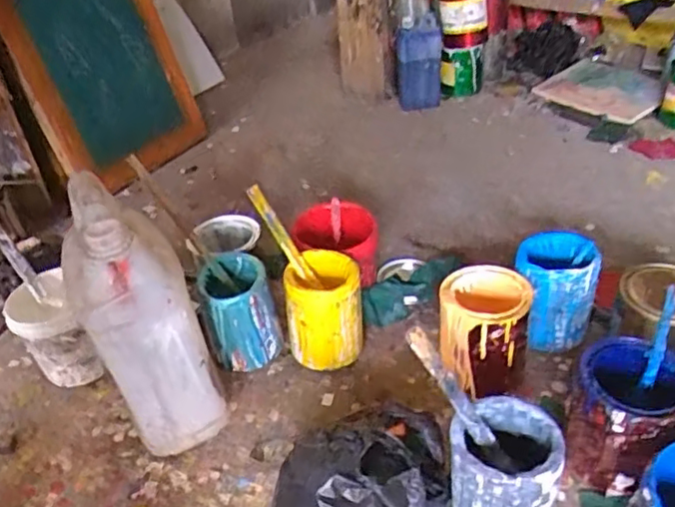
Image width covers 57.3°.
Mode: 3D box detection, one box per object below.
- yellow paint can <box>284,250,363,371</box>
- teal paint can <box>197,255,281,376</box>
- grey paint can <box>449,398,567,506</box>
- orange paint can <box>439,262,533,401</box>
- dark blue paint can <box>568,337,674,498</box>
[{"bbox_3d":[-0.017,0.082,0.853,0.101,0.134,0.105,-5,35,1],"label":"yellow paint can"},{"bbox_3d":[-0.135,0.084,0.865,0.092,0.144,0.092,-4,35,3],"label":"teal paint can"},{"bbox_3d":[0.167,0.231,0.627,0.099,0.148,0.090,-4,35,3],"label":"grey paint can"},{"bbox_3d":[0.187,0.106,0.787,0.111,0.127,0.129,5,38,16],"label":"orange paint can"},{"bbox_3d":[0.309,0.176,0.663,0.107,0.133,0.103,-4,35,3],"label":"dark blue paint can"}]

